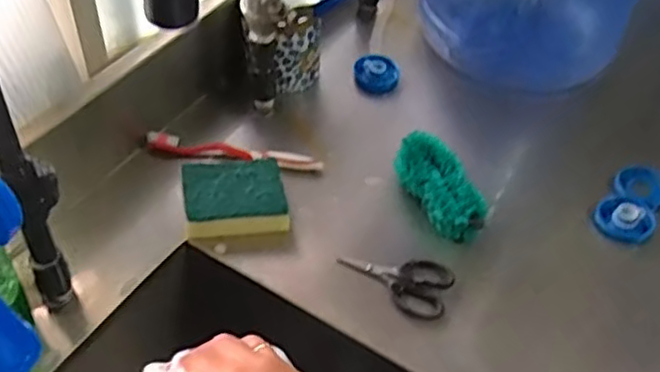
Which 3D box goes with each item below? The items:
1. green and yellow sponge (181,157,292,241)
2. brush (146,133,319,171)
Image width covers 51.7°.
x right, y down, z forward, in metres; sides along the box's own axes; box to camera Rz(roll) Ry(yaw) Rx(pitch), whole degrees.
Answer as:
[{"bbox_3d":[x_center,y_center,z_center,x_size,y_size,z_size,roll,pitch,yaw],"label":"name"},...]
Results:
[{"bbox_3d":[-0.094,0.011,0.675,0.096,0.031,0.080,-6,47,-9],"label":"green and yellow sponge"},{"bbox_3d":[-0.103,-0.036,0.725,0.187,0.021,0.016,7,46,2],"label":"brush"}]

